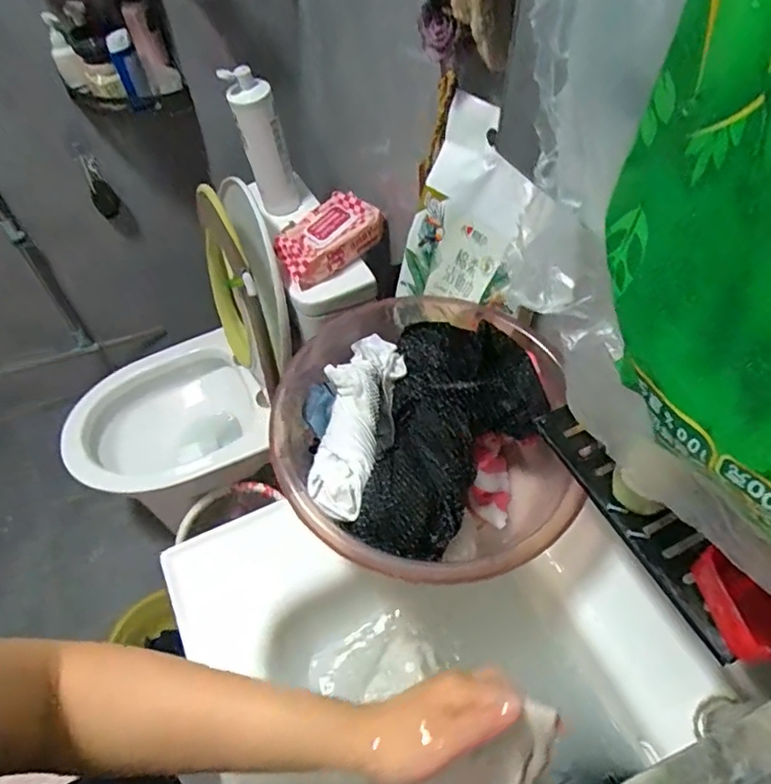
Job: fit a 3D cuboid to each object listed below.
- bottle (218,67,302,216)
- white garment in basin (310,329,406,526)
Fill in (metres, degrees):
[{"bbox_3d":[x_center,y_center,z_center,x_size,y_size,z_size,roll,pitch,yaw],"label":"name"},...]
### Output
[{"bbox_3d":[-0.217,-0.447,0.990,0.094,0.251,0.089,-11,55,-7],"label":"bottle"},{"bbox_3d":[-0.030,0.032,0.599,0.086,0.063,0.233,5,54,5],"label":"white garment in basin"}]

